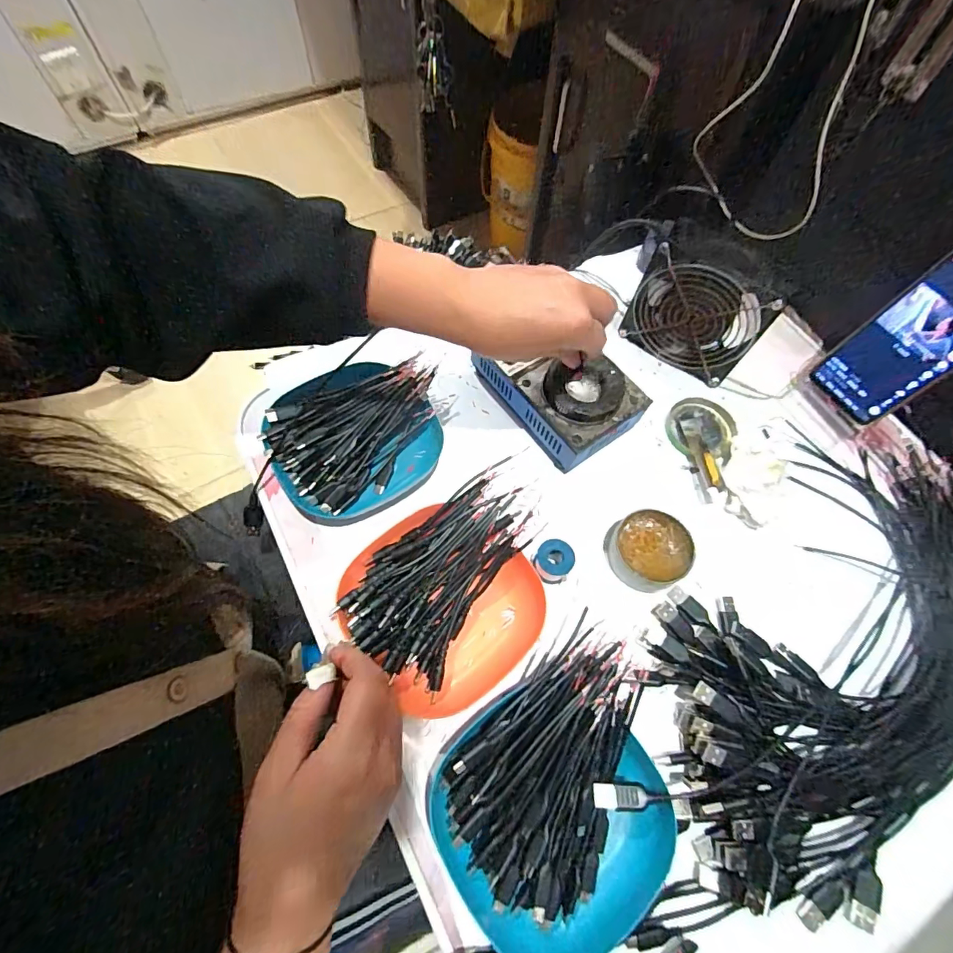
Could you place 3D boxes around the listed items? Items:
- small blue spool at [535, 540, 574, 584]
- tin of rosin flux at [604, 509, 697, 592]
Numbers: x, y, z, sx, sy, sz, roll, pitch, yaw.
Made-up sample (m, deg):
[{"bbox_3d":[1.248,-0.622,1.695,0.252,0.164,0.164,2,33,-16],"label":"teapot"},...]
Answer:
[{"bbox_3d":[0.063,0.069,0.387,0.028,0.024,0.028,1,63,-1],"label":"small blue spool"},{"bbox_3d":[0.145,0.062,0.399,0.062,0.028,0.062,1,63,-1],"label":"tin of rosin flux"}]

